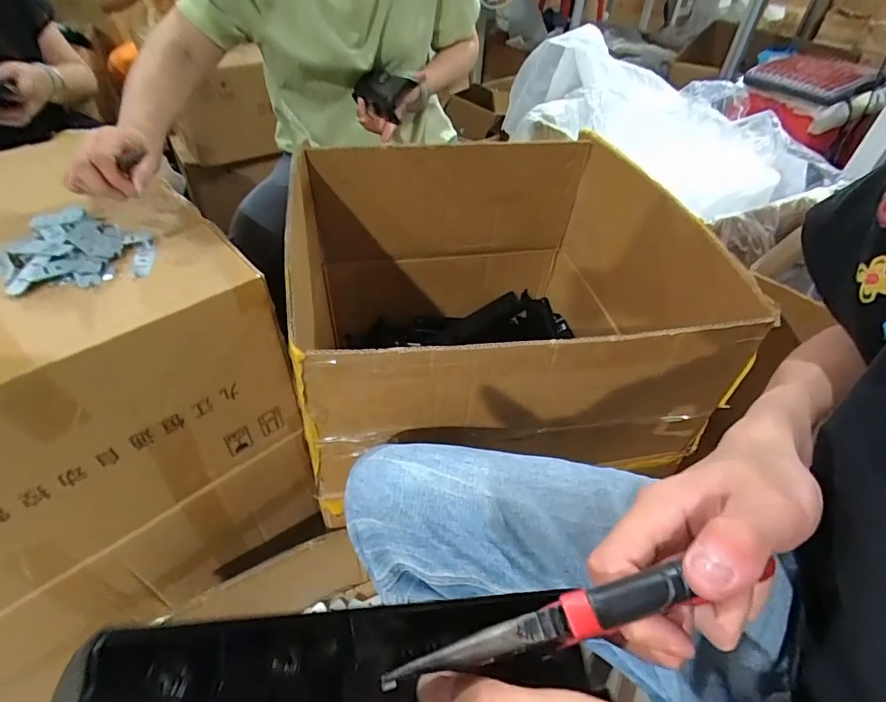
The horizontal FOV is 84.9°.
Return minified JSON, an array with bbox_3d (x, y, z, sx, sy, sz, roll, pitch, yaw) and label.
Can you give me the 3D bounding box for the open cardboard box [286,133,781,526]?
[{"bbox_3d":[0.071,-0.038,0.864,0.584,0.525,0.582,-7,45,-11],"label":"open cardboard box"}]

